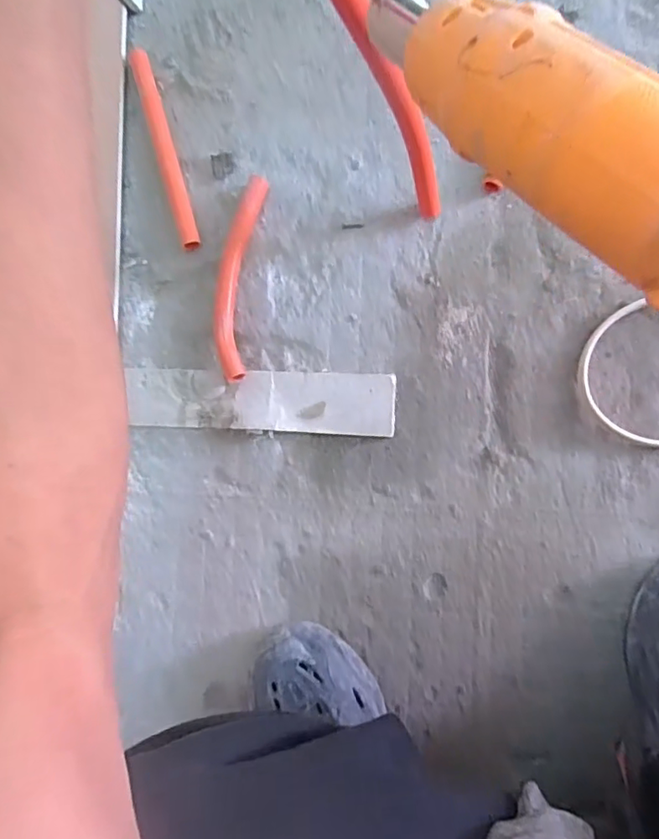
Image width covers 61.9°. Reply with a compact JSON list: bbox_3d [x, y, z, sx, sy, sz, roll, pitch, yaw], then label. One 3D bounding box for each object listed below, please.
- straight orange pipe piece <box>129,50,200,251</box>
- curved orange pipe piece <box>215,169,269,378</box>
[{"bbox_3d":[-0.175,-0.291,0.587,0.020,0.023,0.227,-17,85,6],"label":"straight orange pipe piece"},{"bbox_3d":[-0.096,-0.146,0.571,0.041,0.020,0.209,6,87,8],"label":"curved orange pipe piece"}]

